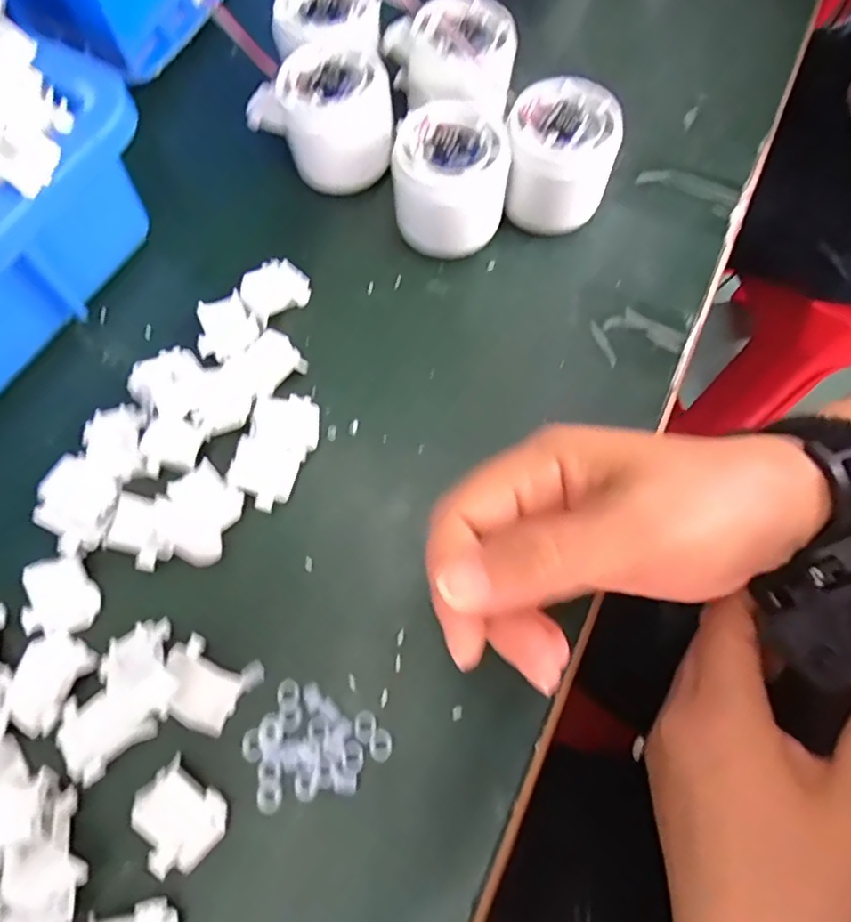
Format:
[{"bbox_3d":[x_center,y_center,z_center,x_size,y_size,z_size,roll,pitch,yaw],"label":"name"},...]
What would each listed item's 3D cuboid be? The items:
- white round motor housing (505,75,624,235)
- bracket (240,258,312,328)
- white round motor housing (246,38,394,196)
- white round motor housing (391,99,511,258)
[{"bbox_3d":[0.071,-0.158,0.317,0.055,0.053,0.056,0,69,-1],"label":"white round motor housing"},{"bbox_3d":[-0.079,-0.090,0.312,0.033,0.010,0.030,-35,73,-14],"label":"bracket"},{"bbox_3d":[-0.057,-0.187,0.327,0.074,0.049,0.066,-11,69,-6],"label":"white round motor housing"},{"bbox_3d":[0.014,-0.146,0.313,0.057,0.052,0.060,0,69,-1],"label":"white round motor housing"}]

